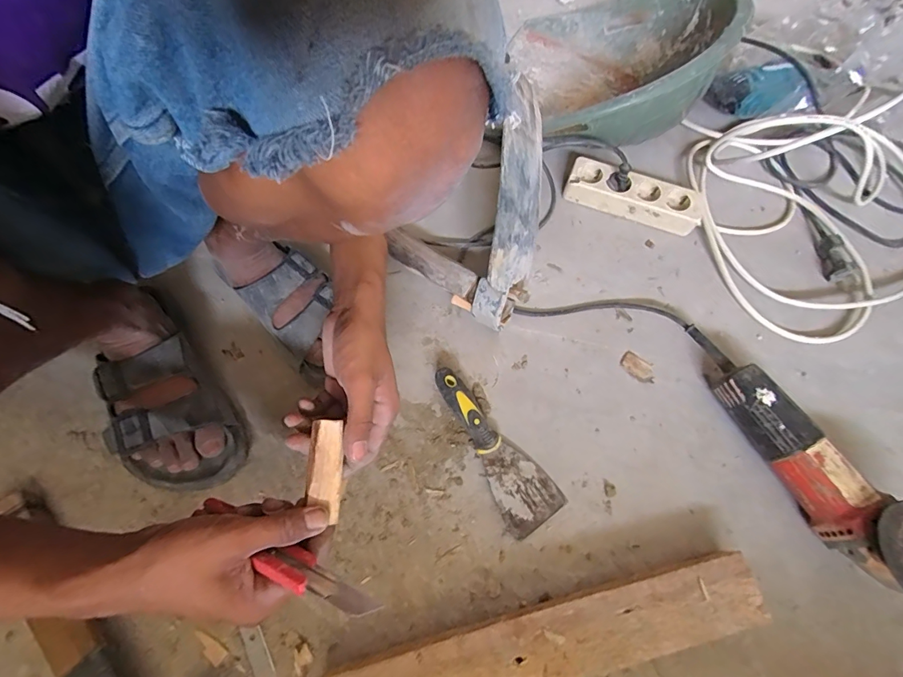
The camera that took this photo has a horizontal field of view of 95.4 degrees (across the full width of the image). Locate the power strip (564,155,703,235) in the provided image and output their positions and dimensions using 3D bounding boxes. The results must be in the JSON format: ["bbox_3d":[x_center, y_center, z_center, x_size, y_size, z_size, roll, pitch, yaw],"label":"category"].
[{"bbox_3d":[0.278,-0.220,0.637,0.197,0.051,0.064,20,63,6],"label":"power strip"}]

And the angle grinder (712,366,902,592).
[{"bbox_3d":[0.403,0.143,0.436,0.090,0.086,0.266,-17,66,-12],"label":"angle grinder"}]

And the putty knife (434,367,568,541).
[{"bbox_3d":[0.044,0.118,0.461,0.067,0.027,0.193,-30,69,-18],"label":"putty knife"}]

